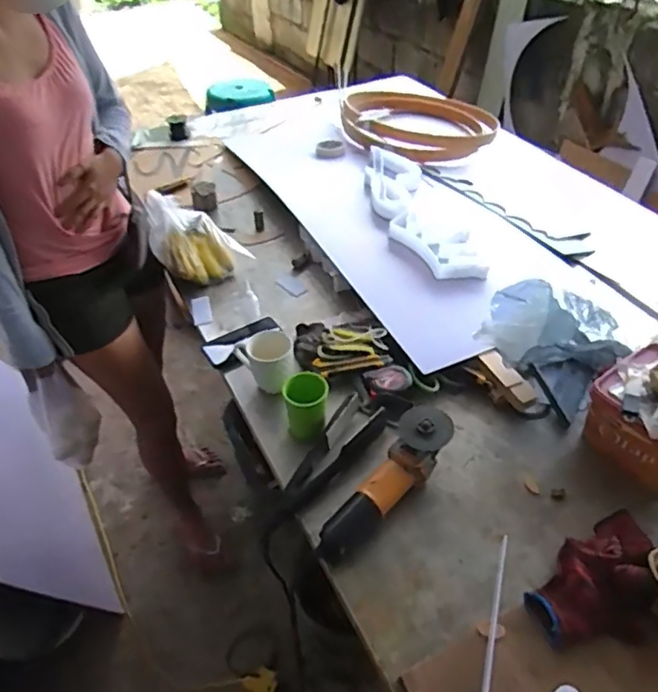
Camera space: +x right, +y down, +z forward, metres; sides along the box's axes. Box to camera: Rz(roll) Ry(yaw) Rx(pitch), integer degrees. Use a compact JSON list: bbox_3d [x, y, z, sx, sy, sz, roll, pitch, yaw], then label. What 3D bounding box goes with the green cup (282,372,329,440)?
[{"bbox_3d":[-0.040,0.105,1.005,0.077,0.084,0.092,-1,43,1],"label":"green cup"}]

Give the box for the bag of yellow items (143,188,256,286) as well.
[{"bbox_3d":[-0.307,-0.258,1.342,0.204,0.170,0.162,-19,46,-18],"label":"bag of yellow items"}]

